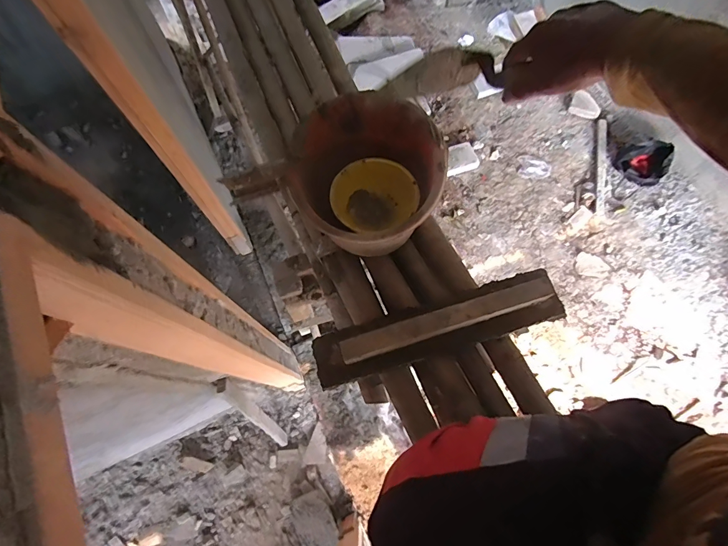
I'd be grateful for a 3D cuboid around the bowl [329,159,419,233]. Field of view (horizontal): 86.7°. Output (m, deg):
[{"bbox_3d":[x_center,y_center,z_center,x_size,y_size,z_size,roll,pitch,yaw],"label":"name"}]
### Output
[{"bbox_3d":[0.016,-0.133,0.690,0.145,0.067,0.118,-12,71,-4],"label":"bowl"}]

